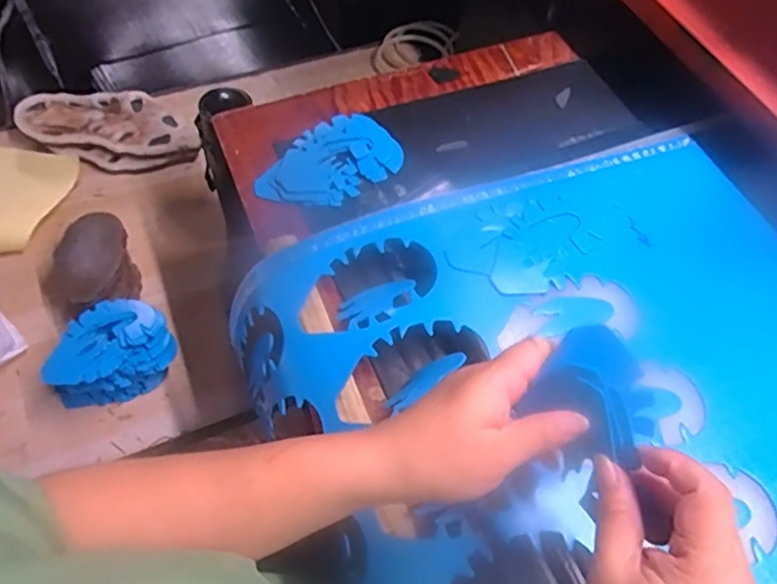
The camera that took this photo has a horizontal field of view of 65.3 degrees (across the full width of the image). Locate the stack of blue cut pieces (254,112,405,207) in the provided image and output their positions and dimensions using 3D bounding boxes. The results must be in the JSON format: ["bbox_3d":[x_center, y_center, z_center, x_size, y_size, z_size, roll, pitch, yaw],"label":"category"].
[{"bbox_3d":[-0.062,-0.131,0.618,0.143,0.018,0.093,-33,66,-21],"label":"stack of blue cut pieces"}]

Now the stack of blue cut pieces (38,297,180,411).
[{"bbox_3d":[-0.336,0.075,0.736,0.143,0.098,0.094,-25,63,-17],"label":"stack of blue cut pieces"}]

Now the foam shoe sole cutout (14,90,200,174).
[{"bbox_3d":[-0.433,-0.255,0.940,0.277,0.043,0.130,3,59,-2],"label":"foam shoe sole cutout"}]

